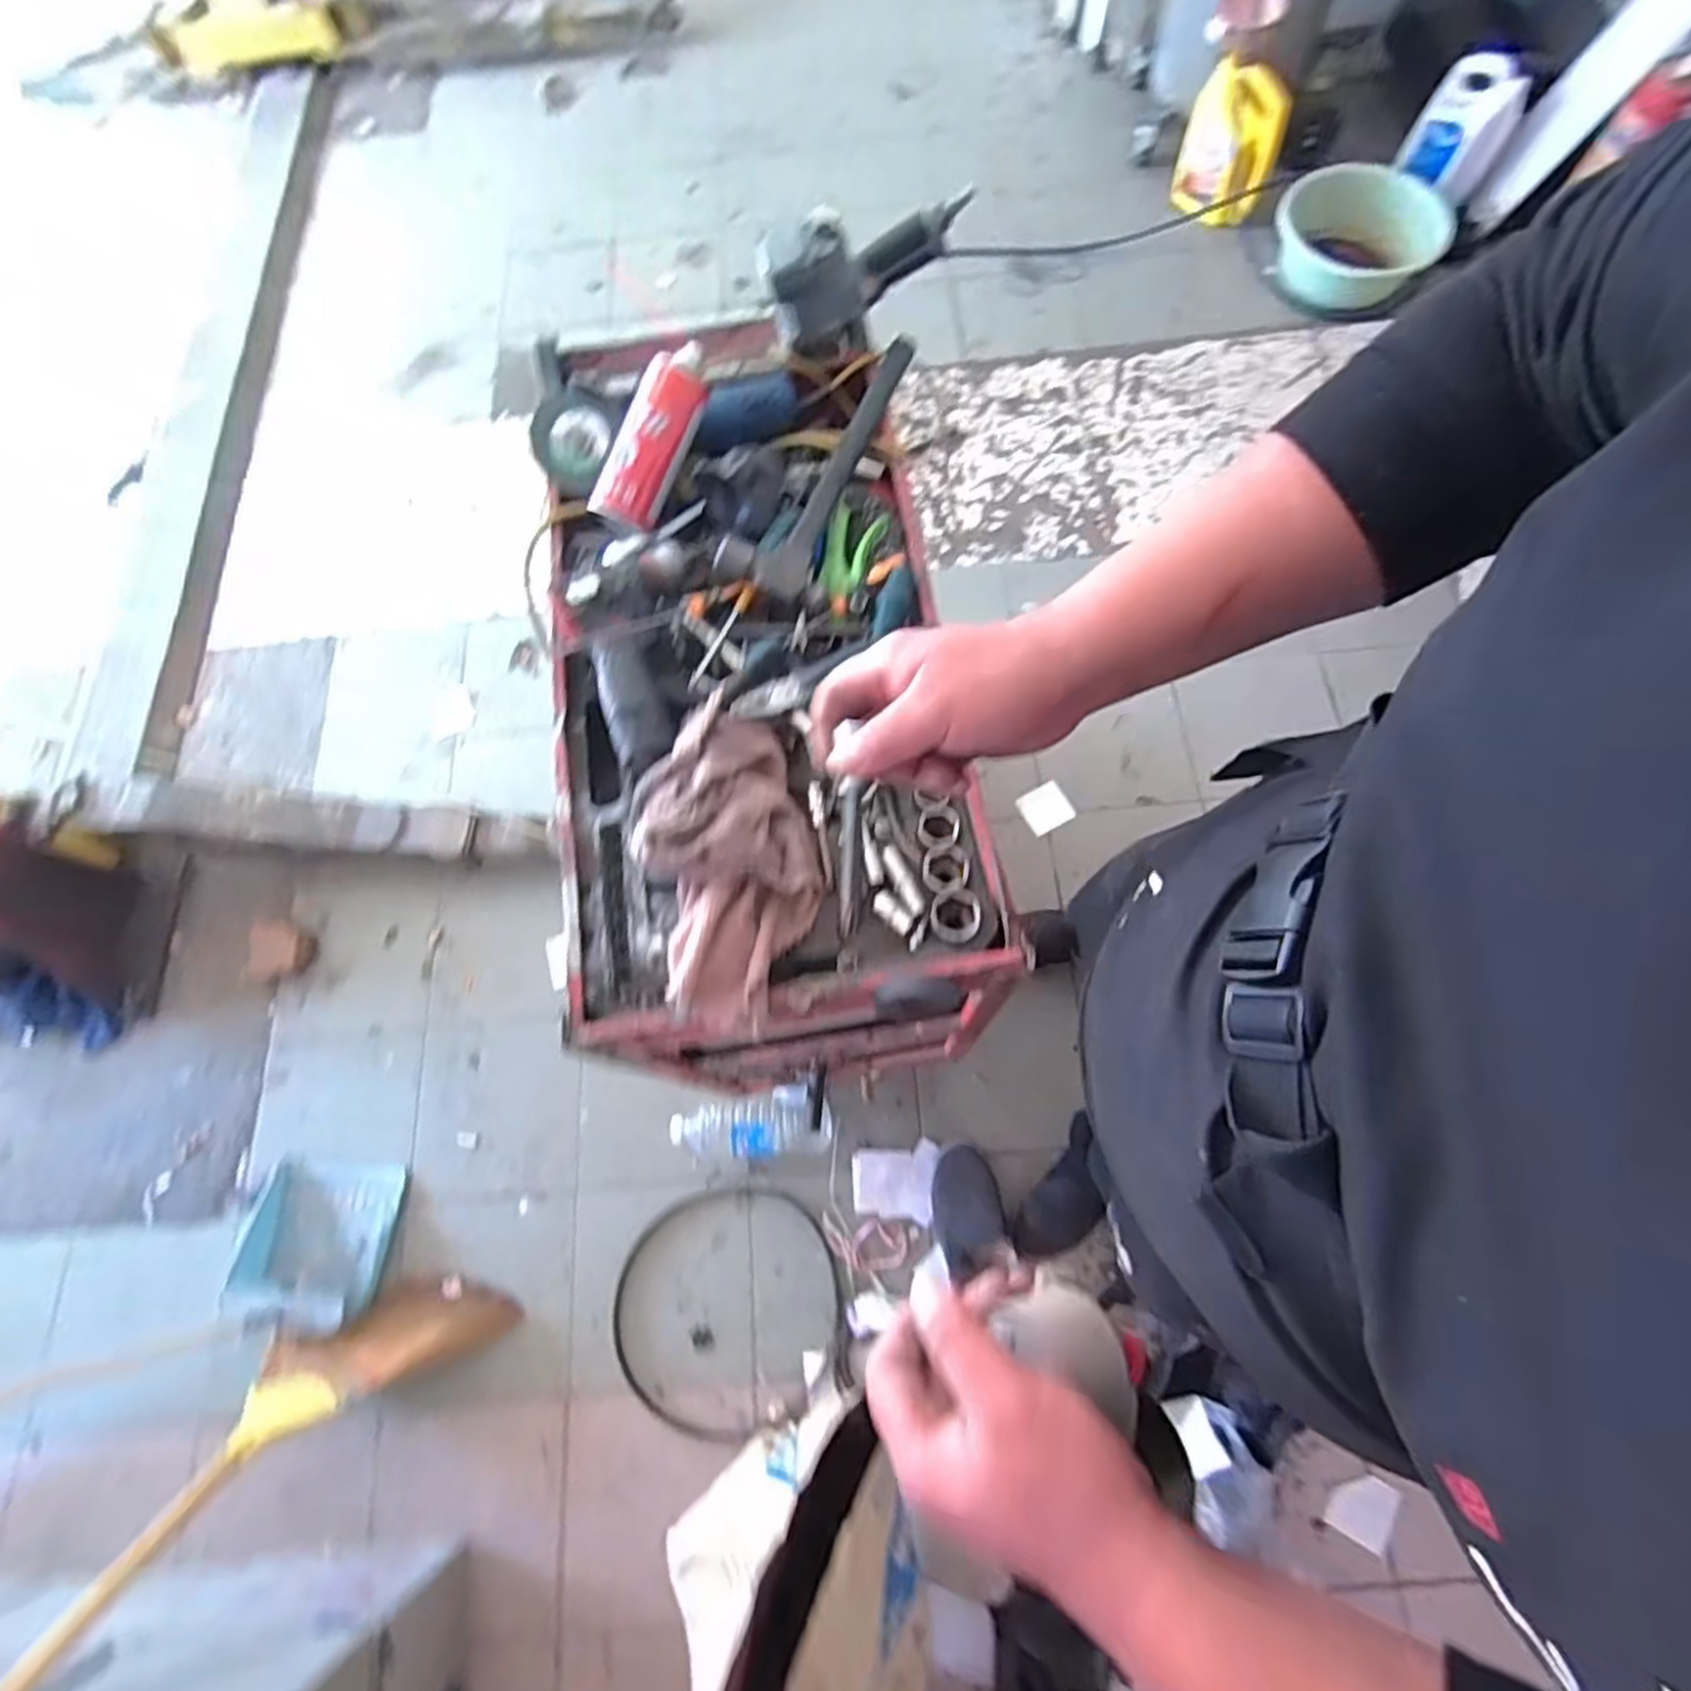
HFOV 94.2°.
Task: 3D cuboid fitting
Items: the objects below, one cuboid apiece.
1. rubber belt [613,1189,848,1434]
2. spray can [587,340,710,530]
[{"bbox_3d":[-0.199,0.749,1.294,0.330,0.027,0.369,42,71,17],"label":"rubber belt"},{"bbox_3d":[-0.190,-0.412,0.798,0.059,0.064,0.187,25,91,11],"label":"spray can"}]

